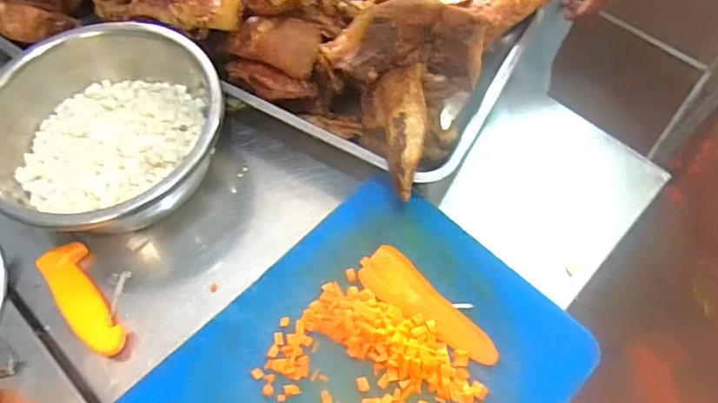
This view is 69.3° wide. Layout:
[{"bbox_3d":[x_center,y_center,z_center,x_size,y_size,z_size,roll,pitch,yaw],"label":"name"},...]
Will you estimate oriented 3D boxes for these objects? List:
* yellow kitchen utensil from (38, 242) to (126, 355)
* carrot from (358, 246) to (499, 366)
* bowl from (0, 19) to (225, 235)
[{"bbox_3d":[-0.285,0.100,0.534,0.042,0.022,0.143,-33,66,-18],"label":"yellow kitchen utensil"},{"bbox_3d":[0.068,0.108,0.518,0.047,0.011,0.153,-40,69,-21],"label":"carrot"},{"bbox_3d":[-0.266,-0.071,0.567,0.225,0.108,0.244,38,67,18],"label":"bowl"}]

